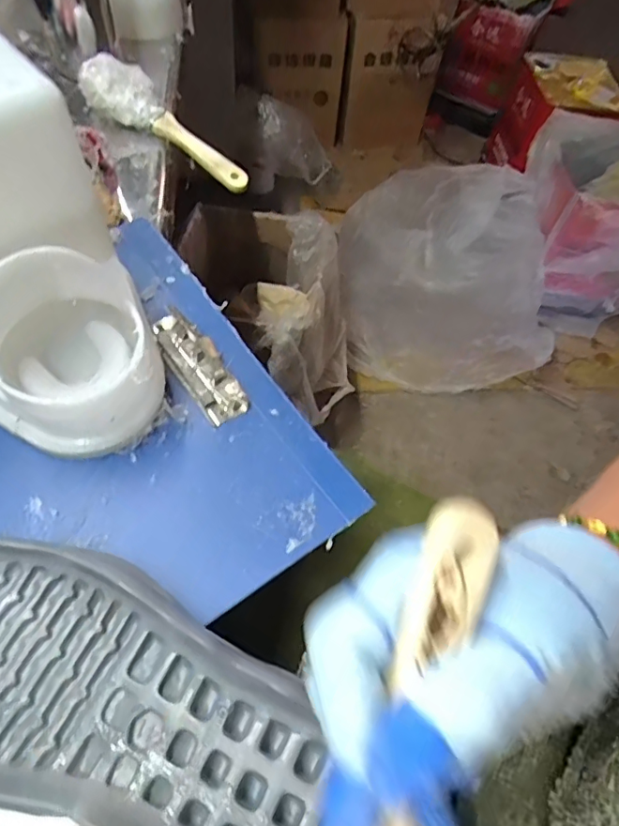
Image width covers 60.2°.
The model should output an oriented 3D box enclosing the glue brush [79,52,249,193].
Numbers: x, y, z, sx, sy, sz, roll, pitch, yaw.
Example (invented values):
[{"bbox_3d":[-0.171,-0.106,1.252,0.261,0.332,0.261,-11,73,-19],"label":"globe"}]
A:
[{"bbox_3d":[-0.133,-0.274,0.511,0.179,0.027,0.044,35,64,-5],"label":"glue brush"}]

